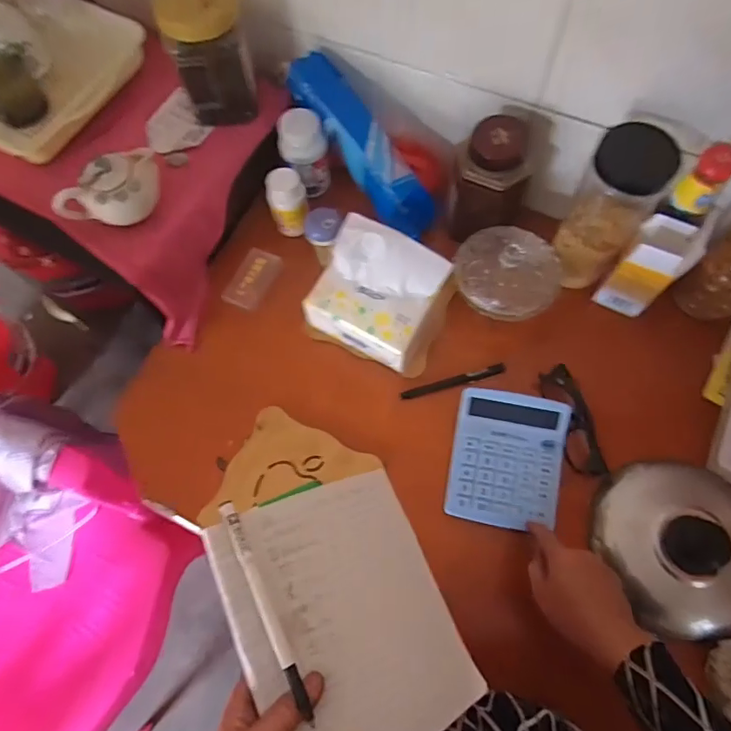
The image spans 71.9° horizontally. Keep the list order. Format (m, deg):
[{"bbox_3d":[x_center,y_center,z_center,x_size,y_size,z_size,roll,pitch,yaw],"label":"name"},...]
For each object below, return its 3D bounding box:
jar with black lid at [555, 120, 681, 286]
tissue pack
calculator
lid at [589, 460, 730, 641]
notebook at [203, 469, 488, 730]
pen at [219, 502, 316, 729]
[{"bbox_3d":[0.276,-0.171,0.581,0.083,0.184,0.081,-1,69,2],"label":"jar with black lid"},{"bbox_3d":[0.010,-0.079,0.590,0.133,0.125,0.112,24,72,11],"label":"tissue pack"},{"bbox_3d":[0.161,0.105,0.570,0.121,0.015,0.147,10,80,9],"label":"calculator"},{"bbox_3d":[0.339,0.191,0.539,0.168,0.084,0.176,-1,69,2],"label":"lid"},{"bbox_3d":[-0.012,0.190,0.389,0.165,0.013,0.195,-13,67,-31],"label":"notebook"},{"bbox_3d":[-0.072,0.172,0.361,0.009,0.008,0.159,-27,68,-7],"label":"pen"}]

